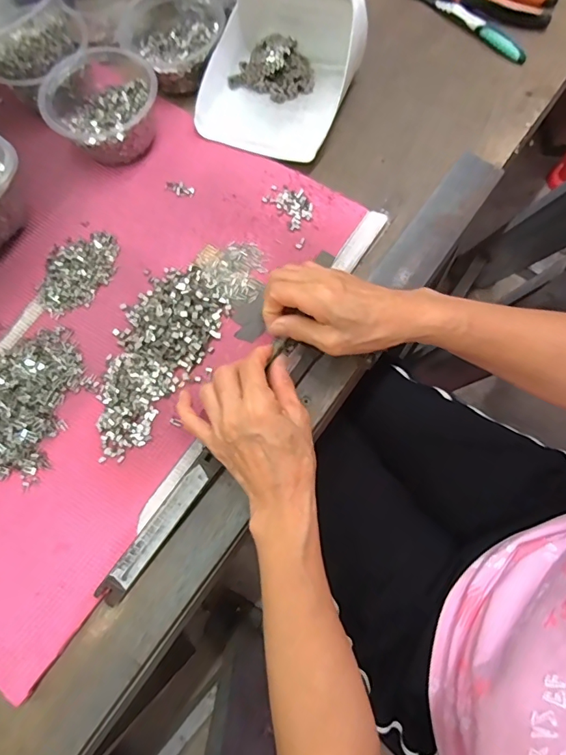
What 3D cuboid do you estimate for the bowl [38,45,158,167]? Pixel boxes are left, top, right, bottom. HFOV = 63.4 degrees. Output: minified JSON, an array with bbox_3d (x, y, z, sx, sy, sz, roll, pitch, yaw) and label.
[{"bbox_3d":[-0.192,-0.285,0.488,0.110,0.057,0.113,-1,72,3],"label":"bowl"}]

